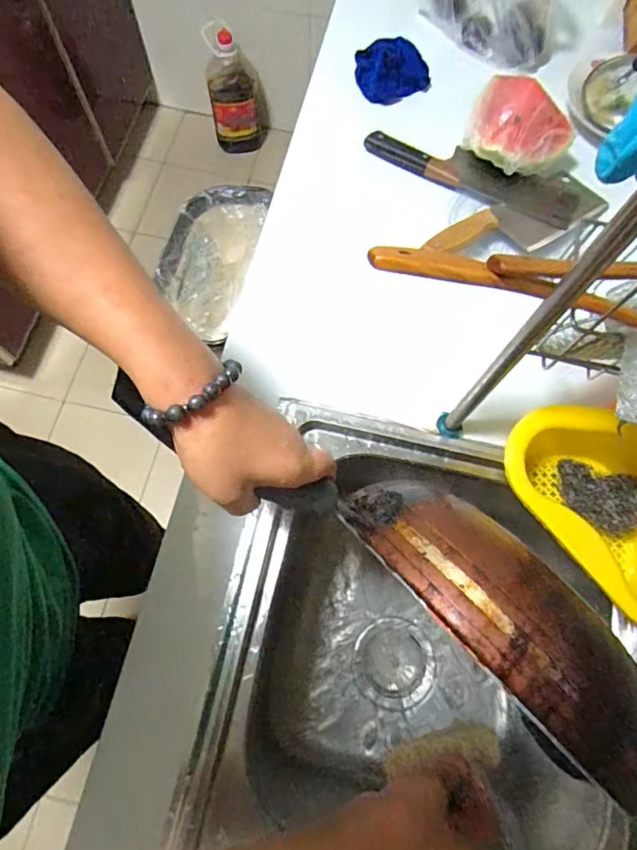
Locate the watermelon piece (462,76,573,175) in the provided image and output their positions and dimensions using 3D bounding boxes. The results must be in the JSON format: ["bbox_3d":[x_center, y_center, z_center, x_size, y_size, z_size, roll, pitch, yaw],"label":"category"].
[{"bbox_3d":[0.255,-0.385,0.629,0.139,0.069,0.108,37,74,9],"label":"watermelon piece"}]

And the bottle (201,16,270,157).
[{"bbox_3d":[-0.257,-1.053,1.537,0.178,0.350,0.150,-5,72,-4],"label":"bottle"}]

